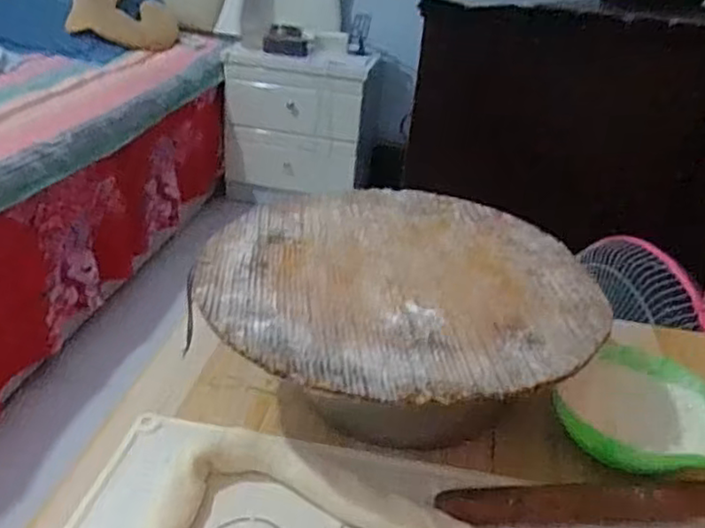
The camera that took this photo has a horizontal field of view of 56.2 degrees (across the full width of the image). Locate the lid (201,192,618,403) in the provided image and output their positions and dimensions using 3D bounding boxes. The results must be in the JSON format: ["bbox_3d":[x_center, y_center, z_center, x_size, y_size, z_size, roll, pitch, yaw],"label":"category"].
[{"bbox_3d":[0.043,0.007,0.609,0.345,0.007,0.351,4,28,-2],"label":"lid"}]

